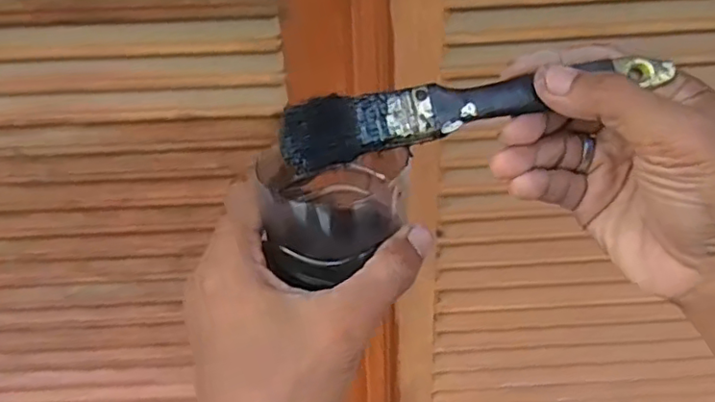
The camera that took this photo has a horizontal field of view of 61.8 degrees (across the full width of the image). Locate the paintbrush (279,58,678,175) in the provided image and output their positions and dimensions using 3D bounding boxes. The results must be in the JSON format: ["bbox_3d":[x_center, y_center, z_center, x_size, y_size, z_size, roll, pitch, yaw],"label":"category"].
[{"bbox_3d":[0.050,-0.042,0.265,0.167,0.029,0.016,-12,-10,-2],"label":"paintbrush"}]

